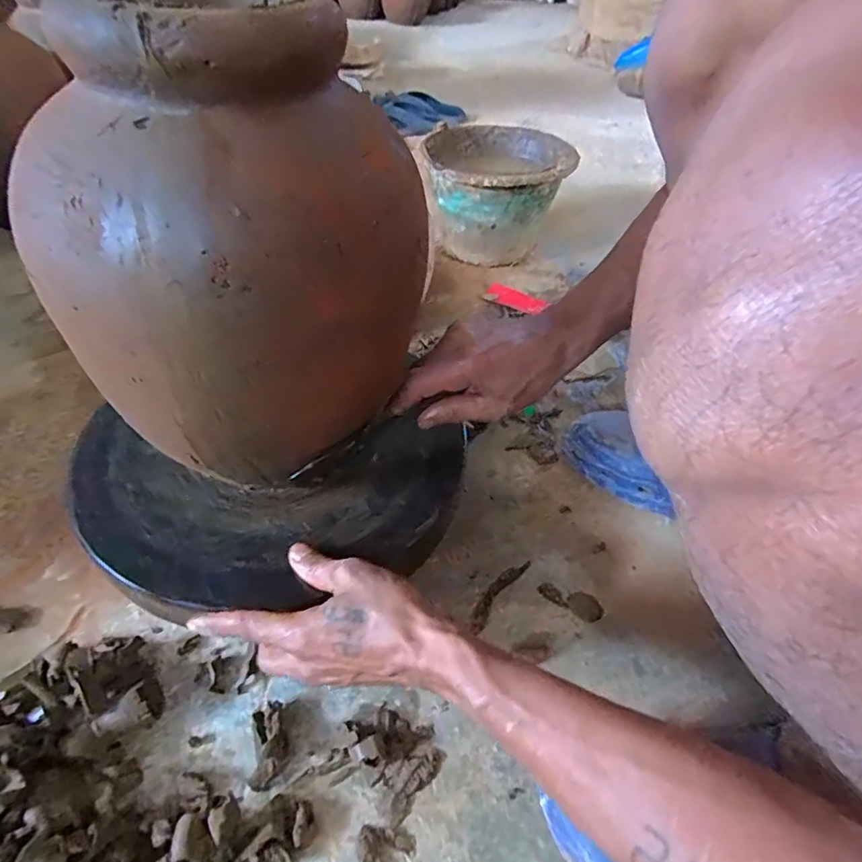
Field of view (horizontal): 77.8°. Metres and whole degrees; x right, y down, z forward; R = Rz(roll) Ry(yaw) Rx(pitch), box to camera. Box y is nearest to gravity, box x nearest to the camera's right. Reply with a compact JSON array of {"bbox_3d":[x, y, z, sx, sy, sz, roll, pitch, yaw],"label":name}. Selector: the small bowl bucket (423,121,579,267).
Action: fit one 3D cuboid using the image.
[{"bbox_3d":[0.110,-0.397,0.917,0.224,0.168,0.247,-1,45,-4],"label":"small bowl bucket"}]

